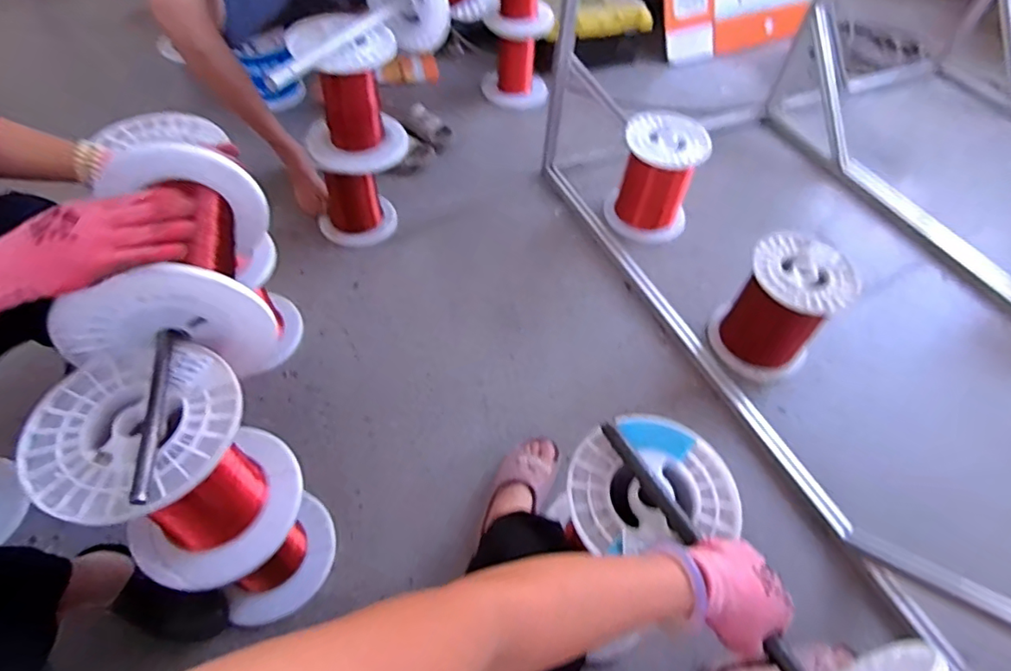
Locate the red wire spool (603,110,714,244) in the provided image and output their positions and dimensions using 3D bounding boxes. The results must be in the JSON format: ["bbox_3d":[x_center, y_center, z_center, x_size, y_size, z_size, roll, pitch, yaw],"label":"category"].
[{"bbox_3d":[0.380,-0.397,1.366,0.207,0.224,0.205,16,57,8],"label":"red wire spool"}]

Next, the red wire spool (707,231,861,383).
[{"bbox_3d":[0.571,-0.054,1.131,0.194,0.222,0.214,39,63,22],"label":"red wire spool"}]

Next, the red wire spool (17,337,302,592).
[{"bbox_3d":[-0.384,0.167,0.654,0.203,0.260,0.211,-21,58,-18],"label":"red wire spool"}]

